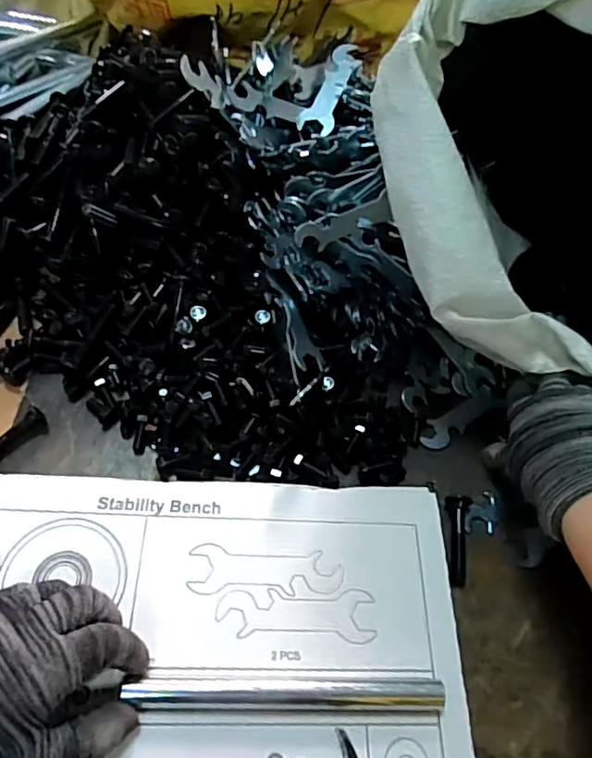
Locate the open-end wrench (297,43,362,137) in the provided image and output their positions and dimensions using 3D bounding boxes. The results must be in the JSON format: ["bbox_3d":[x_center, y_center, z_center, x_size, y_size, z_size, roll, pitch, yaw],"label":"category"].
[{"bbox_3d":[0.028,-0.235,0.453,0.029,0.007,0.091,18,74,8],"label":"open-end wrench"}]

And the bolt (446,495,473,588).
[{"bbox_3d":[0.112,0.110,0.389,0.015,0.014,0.060,11,57,-1],"label":"bolt"}]

